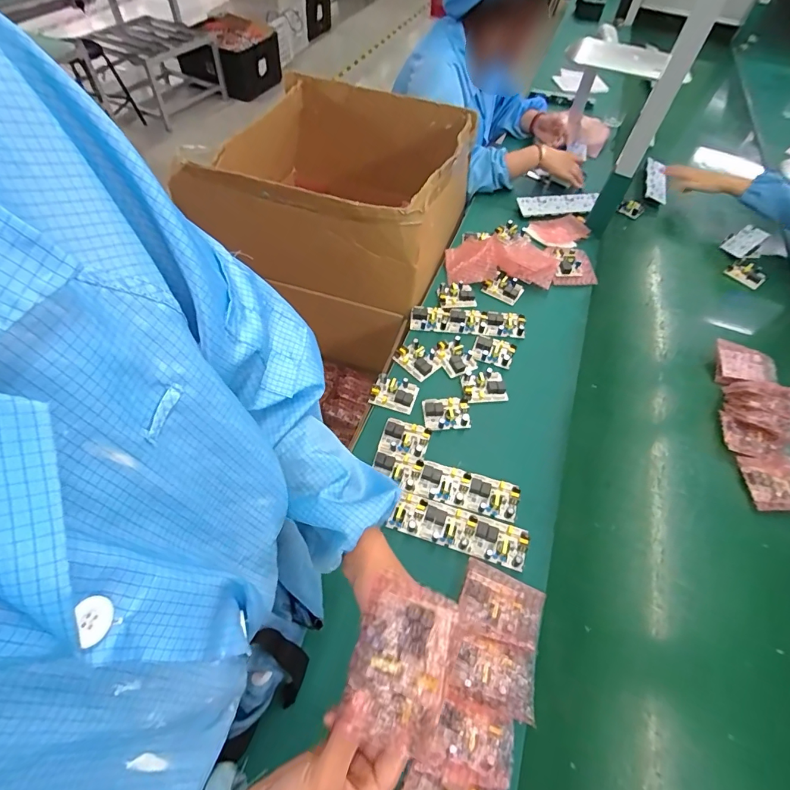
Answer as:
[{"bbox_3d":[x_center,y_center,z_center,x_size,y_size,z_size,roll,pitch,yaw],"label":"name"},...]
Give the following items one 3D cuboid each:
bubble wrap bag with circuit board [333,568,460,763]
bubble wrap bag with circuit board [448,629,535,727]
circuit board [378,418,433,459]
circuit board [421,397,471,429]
[{"bbox_3d":[0.006,0.203,0.327,0.073,0.029,0.105,14,58,5],"label":"bubble wrap bag with circuit board"},{"bbox_3d":[0.126,0.352,0.543,0.103,0.031,0.074,13,51,13],"label":"bubble wrap bag with circuit board"},{"bbox_3d":[0.017,0.076,0.743,0.079,0.014,0.070,14,55,6],"label":"circuit board"},{"bbox_3d":[0.092,0.032,0.778,0.081,0.016,0.059,0,55,-4],"label":"circuit board"}]

